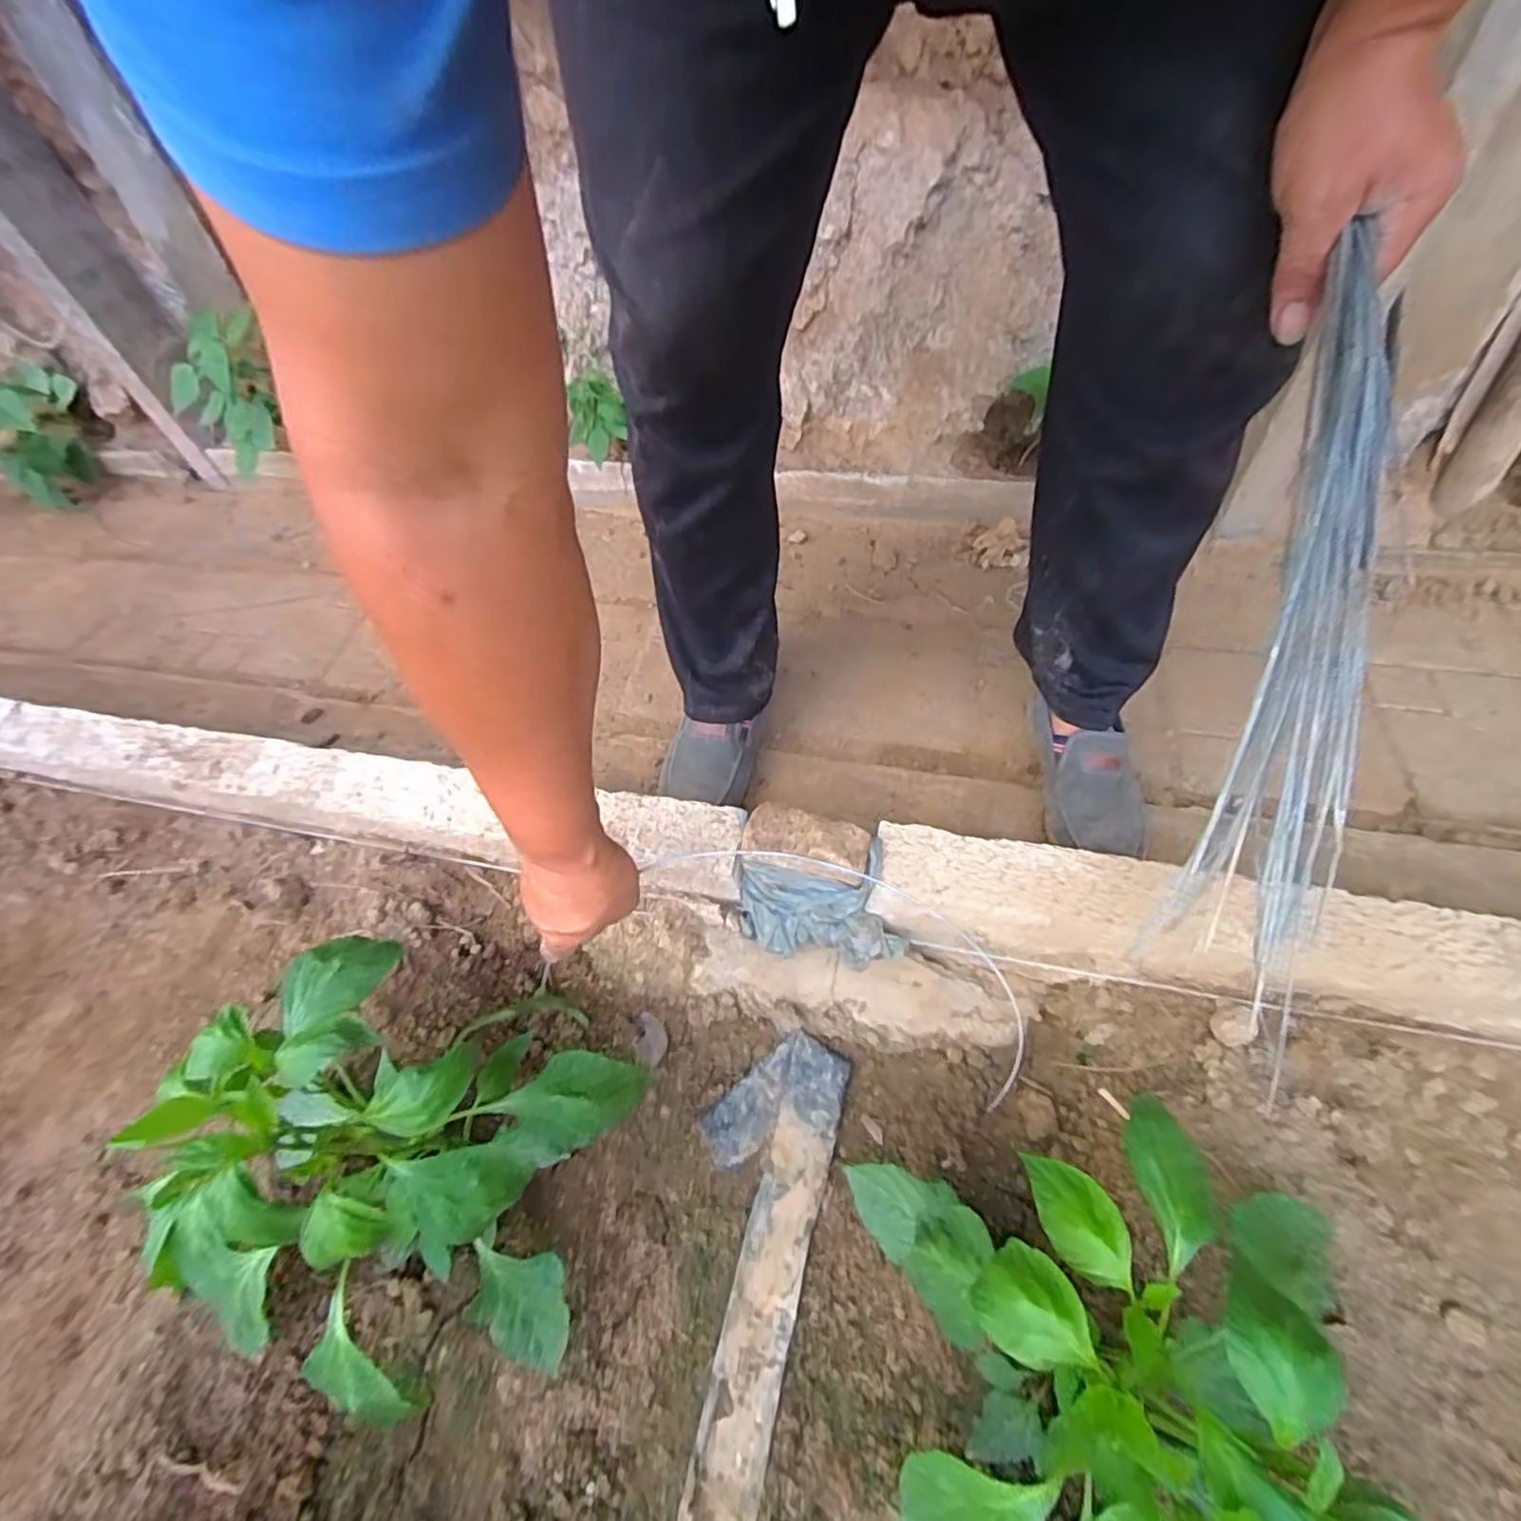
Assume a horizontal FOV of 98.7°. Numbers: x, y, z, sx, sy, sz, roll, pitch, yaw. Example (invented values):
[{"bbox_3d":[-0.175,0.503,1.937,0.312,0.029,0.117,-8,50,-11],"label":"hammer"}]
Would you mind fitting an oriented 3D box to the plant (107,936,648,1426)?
[{"bbox_3d":[-0.250,0.299,0.500,0.237,0.306,0.210,17,57,18],"label":"plant"}]

